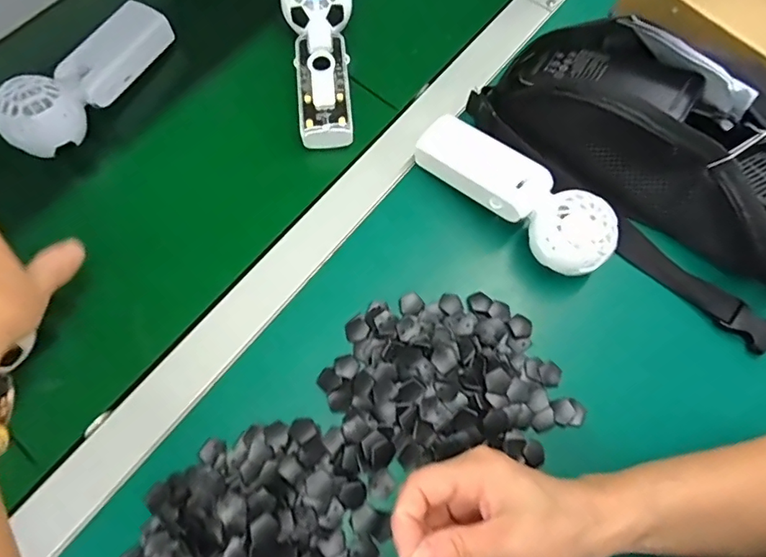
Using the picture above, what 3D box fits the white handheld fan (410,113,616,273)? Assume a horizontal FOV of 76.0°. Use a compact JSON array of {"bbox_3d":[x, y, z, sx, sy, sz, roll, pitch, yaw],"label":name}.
[{"bbox_3d":[0.101,-0.068,0.390,0.048,0.062,0.169,-42,75,-16],"label":"white handheld fan"}]

